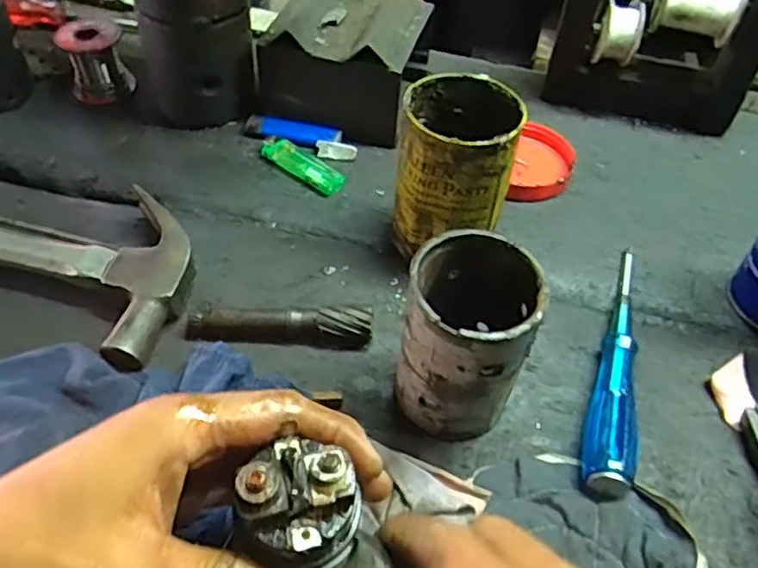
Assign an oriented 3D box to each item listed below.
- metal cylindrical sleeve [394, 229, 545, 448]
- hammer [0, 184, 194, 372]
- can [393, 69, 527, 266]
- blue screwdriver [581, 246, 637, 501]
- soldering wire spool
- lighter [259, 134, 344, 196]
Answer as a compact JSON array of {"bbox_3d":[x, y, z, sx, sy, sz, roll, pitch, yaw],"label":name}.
[{"bbox_3d":[0.046,0.034,0.355,0.063,0.108,0.065,15,48,10],"label":"metal cylindrical sleeve"},{"bbox_3d":[-0.283,-0.042,0.455,0.333,0.033,0.116,17,48,11],"label":"hammer"},{"bbox_3d":[0.048,-0.069,0.438,0.071,0.116,0.079,6,47,2],"label":"can"},{"bbox_3d":[0.146,0.044,0.409,0.026,0.022,0.189,14,47,9],"label":"blue screwdriver"},{"bbox_3d":[-0.246,-0.193,0.570,0.043,0.056,0.045,2,47,-2],"label":"soldering wire spool"},{"bbox_3d":[-0.062,-0.096,0.521,0.079,0.007,0.024,34,72,19],"label":"lighter"}]

